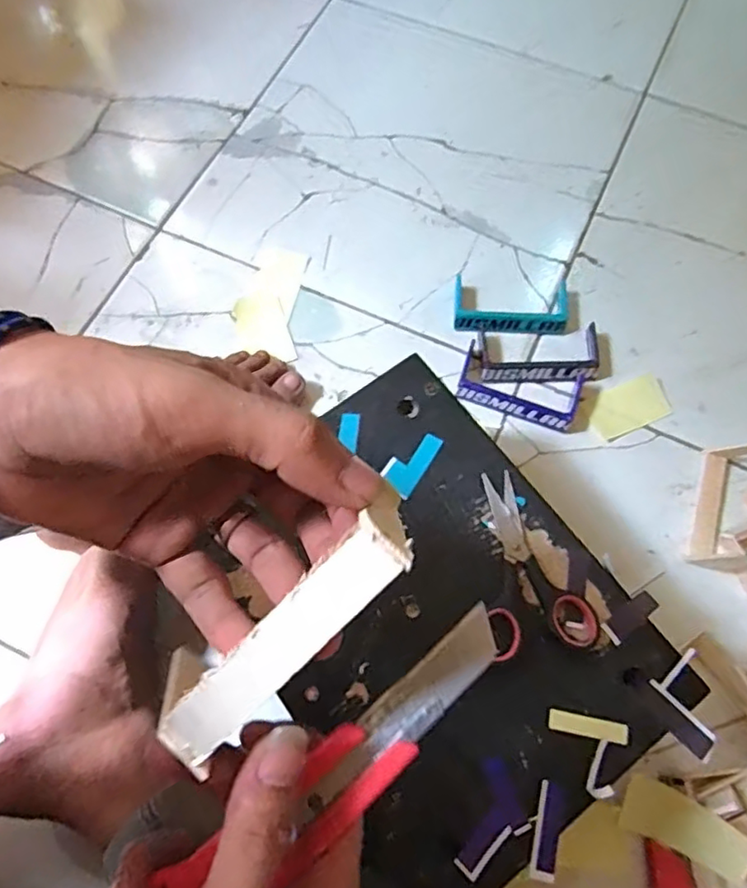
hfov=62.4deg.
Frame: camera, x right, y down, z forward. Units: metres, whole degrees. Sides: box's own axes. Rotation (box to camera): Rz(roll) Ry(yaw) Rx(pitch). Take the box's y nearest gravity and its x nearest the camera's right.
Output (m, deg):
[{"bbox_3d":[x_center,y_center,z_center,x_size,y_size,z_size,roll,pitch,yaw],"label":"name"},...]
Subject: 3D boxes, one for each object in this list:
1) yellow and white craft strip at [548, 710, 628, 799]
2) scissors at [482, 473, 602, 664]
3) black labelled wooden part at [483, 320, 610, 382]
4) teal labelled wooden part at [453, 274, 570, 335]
[{"bbox_3d":[0.119,0.171,0.339,0.043,0.012,0.039,10,70,4],"label":"yellow and white craft strip"},{"bbox_3d":[0.095,0.070,0.379,0.063,0.006,0.110,-8,70,-3],"label":"scissors"},{"bbox_3d":[0.162,-0.086,0.574,0.124,0.017,0.056,-1,70,-1],"label":"black labelled wooden part"},{"bbox_3d":[0.135,-0.136,0.594,0.110,0.019,0.061,5,70,1],"label":"teal labelled wooden part"}]

